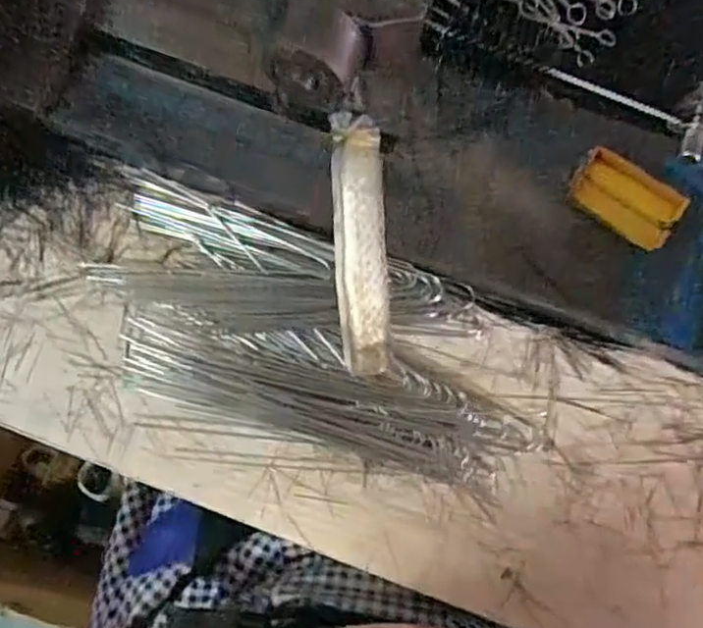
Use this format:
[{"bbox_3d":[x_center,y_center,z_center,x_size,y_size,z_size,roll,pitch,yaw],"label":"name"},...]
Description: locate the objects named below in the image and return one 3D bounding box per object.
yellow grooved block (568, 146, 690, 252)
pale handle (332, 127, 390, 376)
[{"bbox_3d":[0.135,-0.056,0.331,0.053,0.012,0.029,35,82,6],"label":"yellow grooved block"},{"bbox_3d":[0.004,-0.021,0.242,0.018,0.006,0.086,-3,99,0],"label":"pale handle"}]

